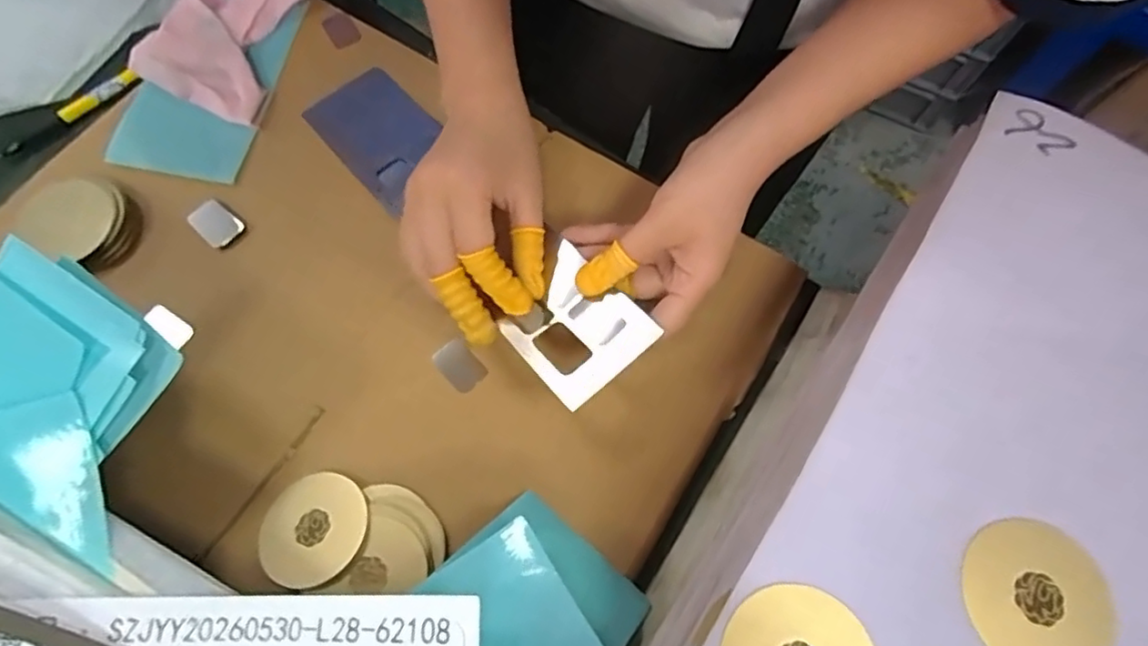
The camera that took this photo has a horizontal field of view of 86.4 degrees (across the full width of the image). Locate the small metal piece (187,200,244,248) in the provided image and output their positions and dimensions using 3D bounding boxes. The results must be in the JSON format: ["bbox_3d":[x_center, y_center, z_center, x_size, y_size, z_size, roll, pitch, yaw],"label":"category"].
[{"bbox_3d":[-0.240,-0.067,0.406,0.034,0.007,0.024,38,72,12],"label":"small metal piece"}]

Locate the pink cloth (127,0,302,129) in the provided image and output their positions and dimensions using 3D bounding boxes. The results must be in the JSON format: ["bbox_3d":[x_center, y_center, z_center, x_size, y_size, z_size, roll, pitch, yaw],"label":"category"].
[{"bbox_3d":[-0.254,-0.215,0.448,0.088,0.028,0.140,11,69,2],"label":"pink cloth"}]

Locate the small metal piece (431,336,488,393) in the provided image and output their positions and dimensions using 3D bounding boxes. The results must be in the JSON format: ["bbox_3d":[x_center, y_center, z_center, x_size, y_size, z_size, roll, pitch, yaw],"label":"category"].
[{"bbox_3d":[-0.072,0.026,0.380,0.023,0.004,0.032,-39,75,-15],"label":"small metal piece"}]

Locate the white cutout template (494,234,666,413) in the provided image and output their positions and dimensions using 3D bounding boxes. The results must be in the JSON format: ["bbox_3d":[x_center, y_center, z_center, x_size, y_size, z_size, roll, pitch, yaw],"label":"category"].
[{"bbox_3d":[-0.001,0.001,0.353,0.067,0.010,0.077,-41,63,-7],"label":"white cutout template"}]

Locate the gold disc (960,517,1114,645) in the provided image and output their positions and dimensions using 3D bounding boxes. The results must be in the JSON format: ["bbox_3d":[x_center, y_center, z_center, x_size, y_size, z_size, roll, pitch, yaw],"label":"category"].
[{"bbox_3d":[0.186,0.110,0.247,0.056,0.007,0.058,1,69,-2],"label":"gold disc"}]

